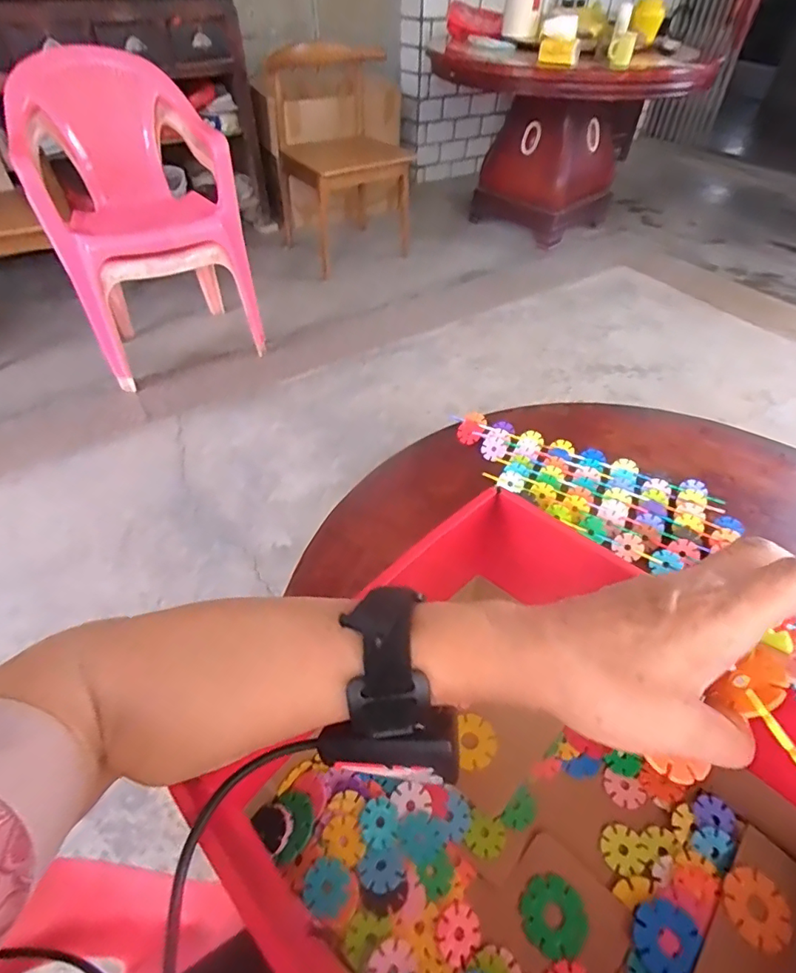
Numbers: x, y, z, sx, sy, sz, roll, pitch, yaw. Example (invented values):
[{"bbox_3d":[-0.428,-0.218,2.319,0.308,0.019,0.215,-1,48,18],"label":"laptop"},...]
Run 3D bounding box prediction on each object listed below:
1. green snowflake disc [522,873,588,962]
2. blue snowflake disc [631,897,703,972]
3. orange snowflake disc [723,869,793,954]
[{"bbox_3d":[0.109,0.301,0.346,0.043,0.004,0.042,0,47,0],"label":"green snowflake disc"},{"bbox_3d":[0.178,0.300,0.328,0.036,0.010,0.045,33,55,26],"label":"blue snowflake disc"},{"bbox_3d":[0.245,0.286,0.334,0.044,0.005,0.040,0,47,0],"label":"orange snowflake disc"}]

